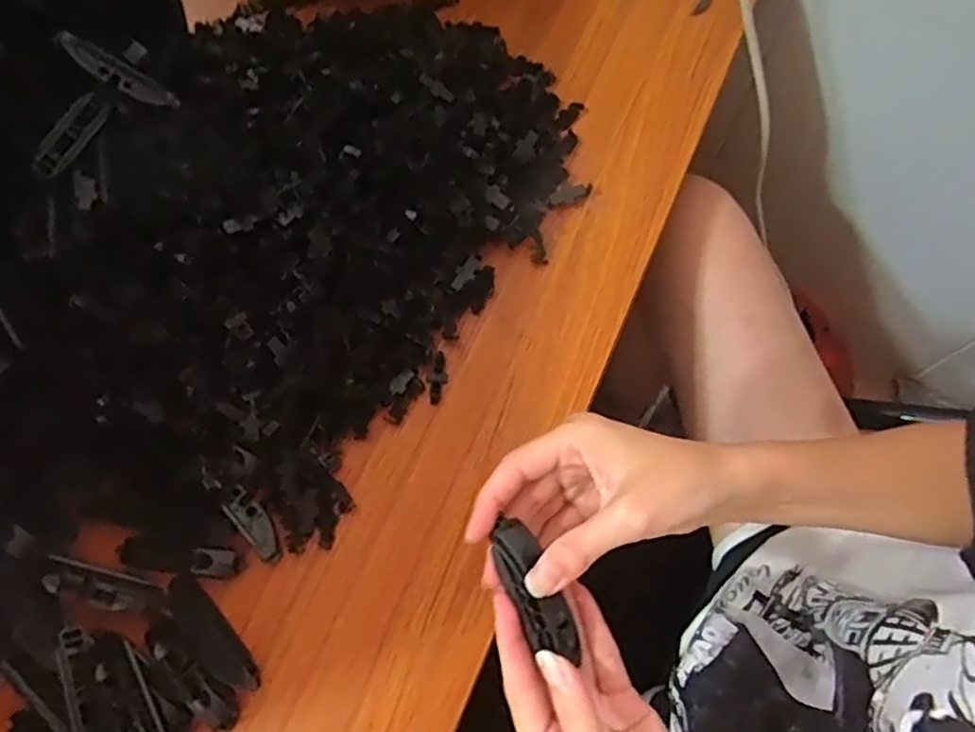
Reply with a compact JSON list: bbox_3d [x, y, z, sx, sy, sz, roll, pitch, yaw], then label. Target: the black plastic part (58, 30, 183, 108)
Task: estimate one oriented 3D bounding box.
[{"bbox_3d":[-0.257,-0.204,0.473,0.077,0.010,0.017,25,71,-38],"label":"black plastic part"}]

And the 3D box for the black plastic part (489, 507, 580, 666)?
[{"bbox_3d":[0.022,0.103,0.312,0.022,0.011,0.064,-29,81,-8],"label":"black plastic part"}]

